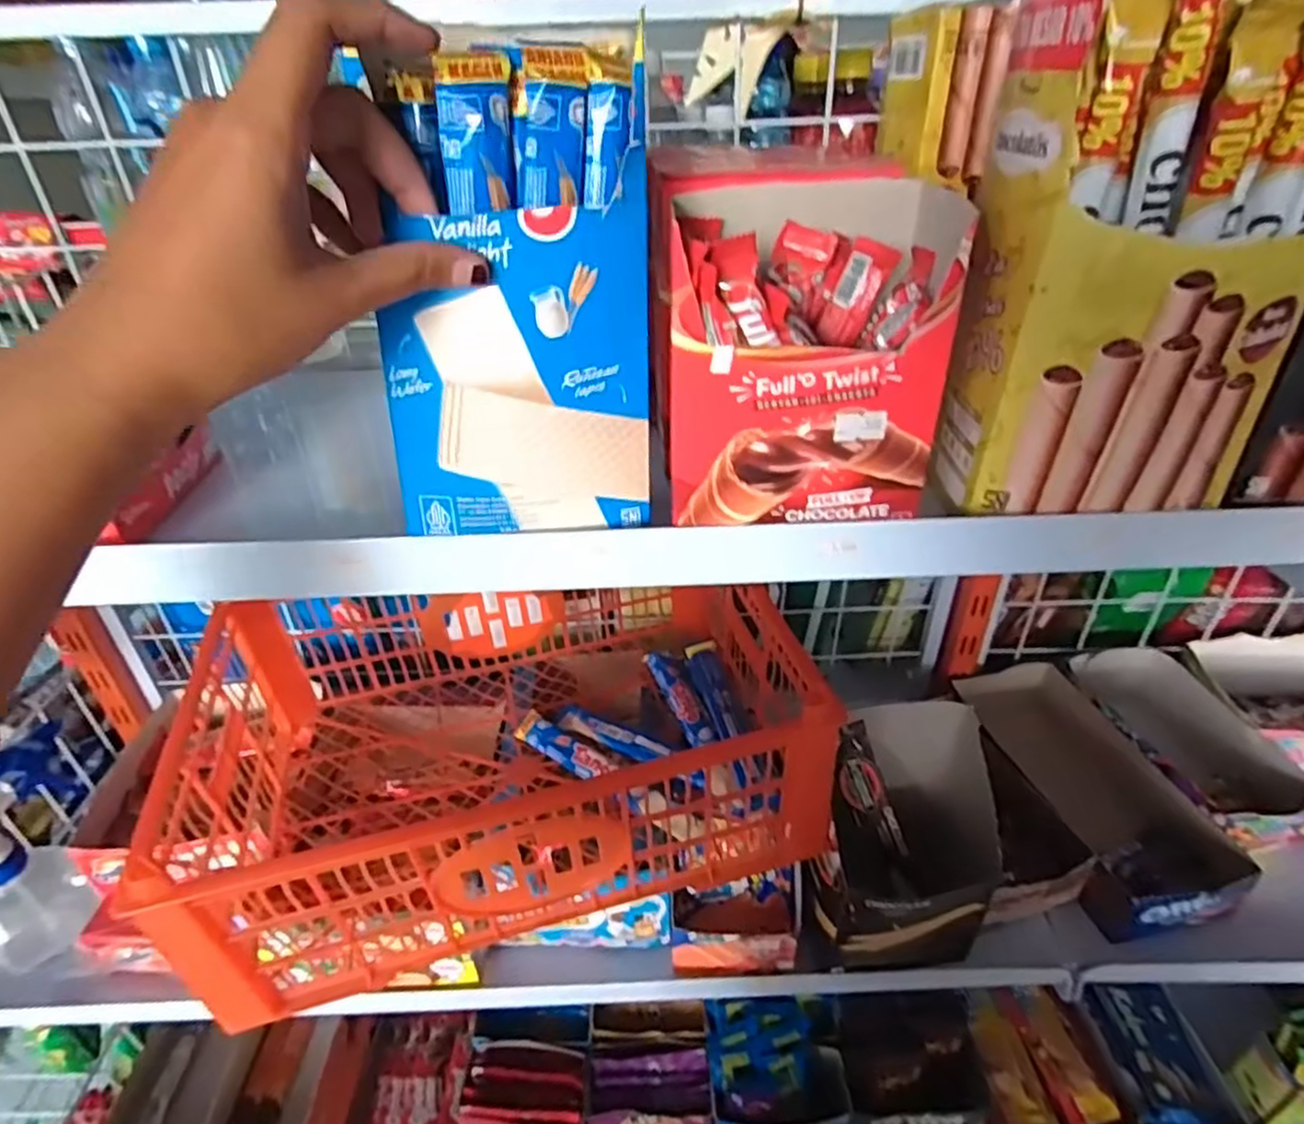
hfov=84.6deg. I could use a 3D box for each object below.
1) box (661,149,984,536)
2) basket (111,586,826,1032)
[{"bbox_3d":[0.067,-0.098,0.317,0.121,0.133,0.084,-1,34,1],"label":"box"},{"bbox_3d":[-0.108,0.121,0.541,0.391,0.153,0.268,-11,35,-13],"label":"basket"}]

